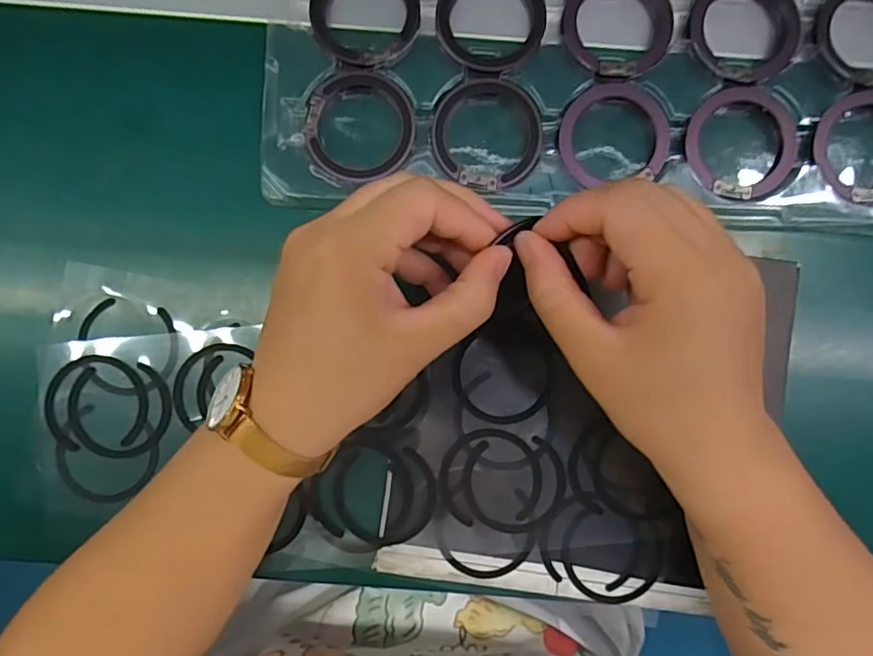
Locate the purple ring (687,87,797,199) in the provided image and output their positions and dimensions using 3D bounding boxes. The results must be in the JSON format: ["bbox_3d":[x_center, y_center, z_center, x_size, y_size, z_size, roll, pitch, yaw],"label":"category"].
[{"bbox_3d":[0.161,-0.097,0.306,0.057,0.004,0.058,0,91,0],"label":"purple ring"}]

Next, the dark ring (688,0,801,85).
[{"bbox_3d":[0.164,-0.160,0.308,0.055,0.008,0.060,0,91,0],"label":"dark ring"}]

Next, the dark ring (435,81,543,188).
[{"bbox_3d":[0.027,-0.102,0.304,0.056,0.004,0.058,0,91,0],"label":"dark ring"}]

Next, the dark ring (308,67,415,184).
[{"bbox_3d":[-0.040,-0.106,0.304,0.056,0.004,0.057,0,91,0],"label":"dark ring"}]

